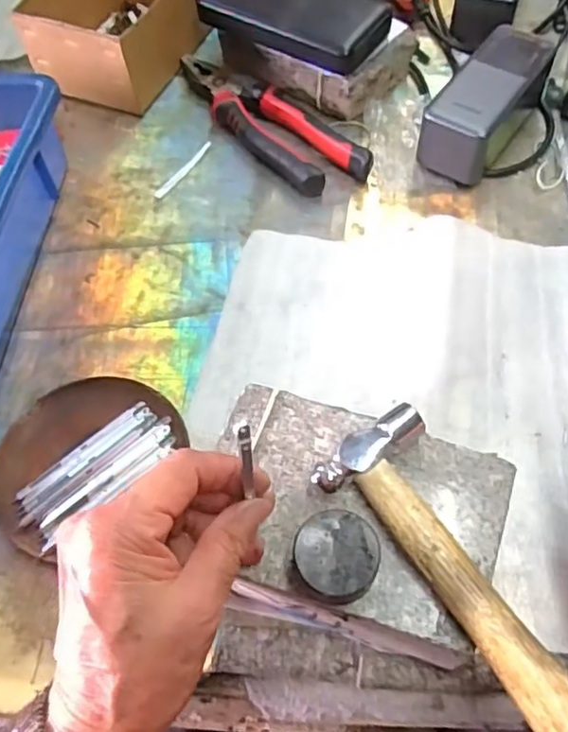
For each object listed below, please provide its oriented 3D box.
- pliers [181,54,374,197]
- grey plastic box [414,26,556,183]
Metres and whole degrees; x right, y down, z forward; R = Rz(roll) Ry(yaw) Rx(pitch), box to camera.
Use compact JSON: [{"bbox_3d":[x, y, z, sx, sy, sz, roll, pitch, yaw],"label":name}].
[{"bbox_3d":[-0.017,-0.209,0.525,0.056,0.022,0.206,-36,65,-17],"label":"pliers"},{"bbox_3d":[0.163,-0.208,0.497,0.059,0.054,0.131,32,67,19],"label":"grey plastic box"}]

